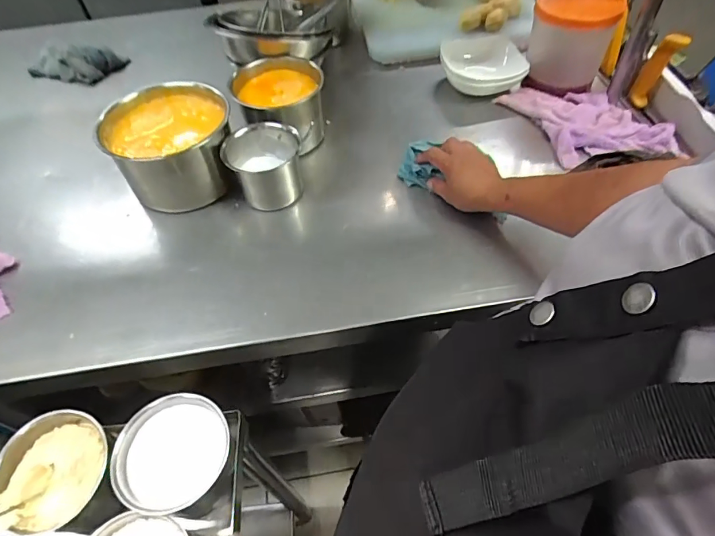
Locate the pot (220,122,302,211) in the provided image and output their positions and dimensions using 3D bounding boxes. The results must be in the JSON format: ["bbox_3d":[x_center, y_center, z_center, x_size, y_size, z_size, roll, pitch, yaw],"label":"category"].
[{"bbox_3d":[-0.144,-0.151,0.696,0.106,0.109,0.103,-1,54,2],"label":"pot"}]

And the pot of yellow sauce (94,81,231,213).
[{"bbox_3d":[-0.290,-0.195,0.708,0.185,0.104,0.178,-1,54,2],"label":"pot of yellow sauce"}]

